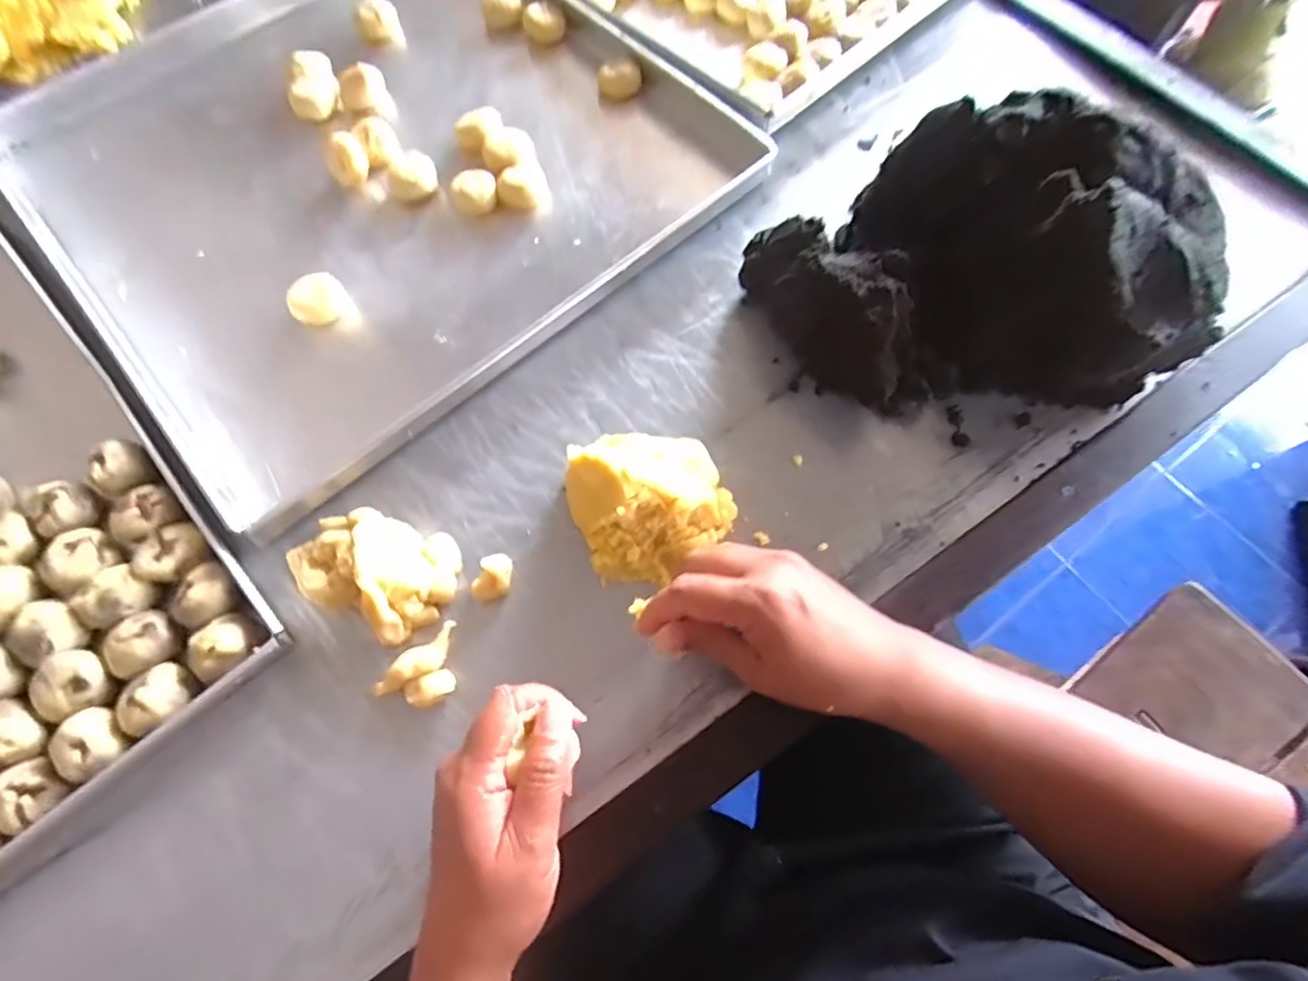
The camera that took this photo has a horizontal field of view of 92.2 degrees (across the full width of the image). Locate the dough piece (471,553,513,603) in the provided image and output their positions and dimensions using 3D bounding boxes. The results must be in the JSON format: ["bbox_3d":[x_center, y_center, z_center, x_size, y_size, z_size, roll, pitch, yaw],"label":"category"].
[{"bbox_3d":[-0.106,0.059,0.420,0.021,0.019,0.033,23,74,8],"label":"dough piece"}]

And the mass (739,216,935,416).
[{"bbox_3d":[0.132,-0.134,0.460,0.070,0.078,0.174,-33,72,-11],"label":"mass"}]

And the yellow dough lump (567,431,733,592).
[{"bbox_3d":[-0.005,0.003,0.420,0.099,0.062,0.100,0,68,1],"label":"yellow dough lump"}]

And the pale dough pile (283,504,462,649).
[{"bbox_3d":[-0.185,0.045,0.408,0.105,0.044,0.077,28,72,11],"label":"pale dough pile"}]

